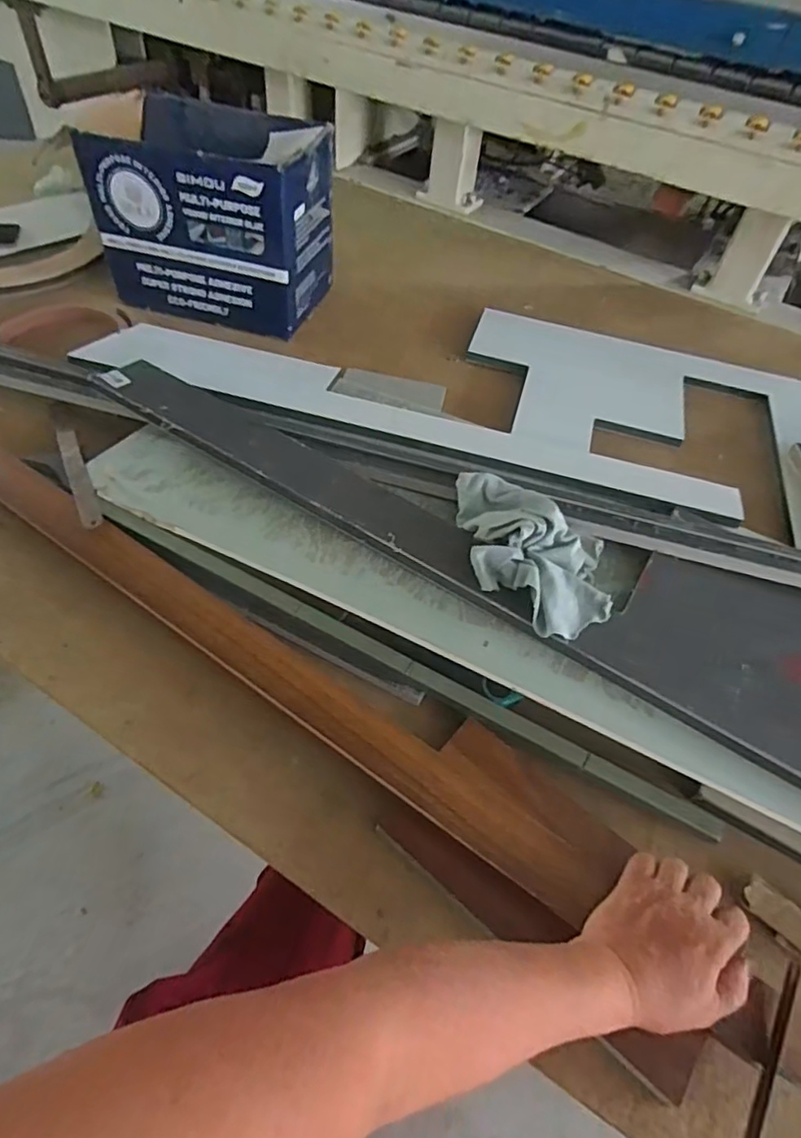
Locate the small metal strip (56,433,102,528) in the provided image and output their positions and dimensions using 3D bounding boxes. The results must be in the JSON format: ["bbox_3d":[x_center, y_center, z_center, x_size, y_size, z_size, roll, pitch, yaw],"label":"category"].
[{"bbox_3d":[-0.358,-0.106,0.667,0.021,0.005,0.200,-15,47,-27],"label":"small metal strip"}]

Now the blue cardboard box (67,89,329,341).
[{"bbox_3d":[-0.273,-0.538,0.921,0.304,0.222,0.215,14,51,6],"label":"blue cardboard box"}]

